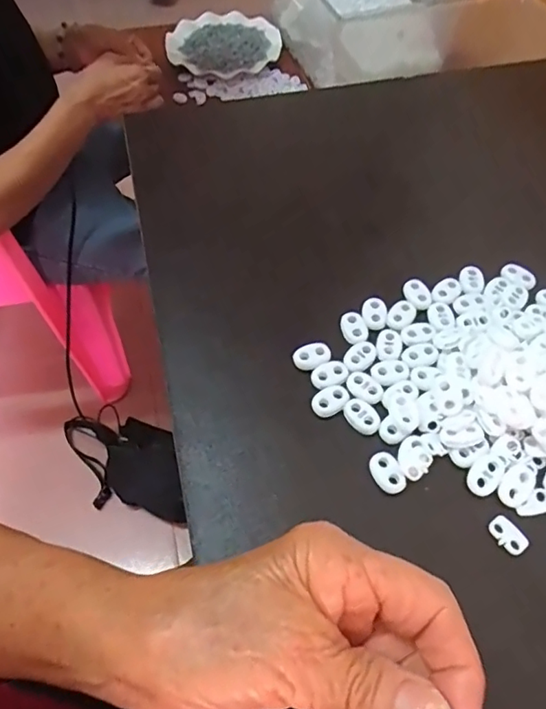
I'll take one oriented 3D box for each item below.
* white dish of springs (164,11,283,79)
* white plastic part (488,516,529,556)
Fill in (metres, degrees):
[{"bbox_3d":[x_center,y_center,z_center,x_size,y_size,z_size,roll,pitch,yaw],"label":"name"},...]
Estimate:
[{"bbox_3d":[-0.080,-0.514,0.891,0.171,0.023,0.198,27,61,17],"label":"white dish of springs"},{"bbox_3d":[0.117,0.090,0.270,0.014,0.004,0.019,-36,64,-21],"label":"white plastic part"}]

